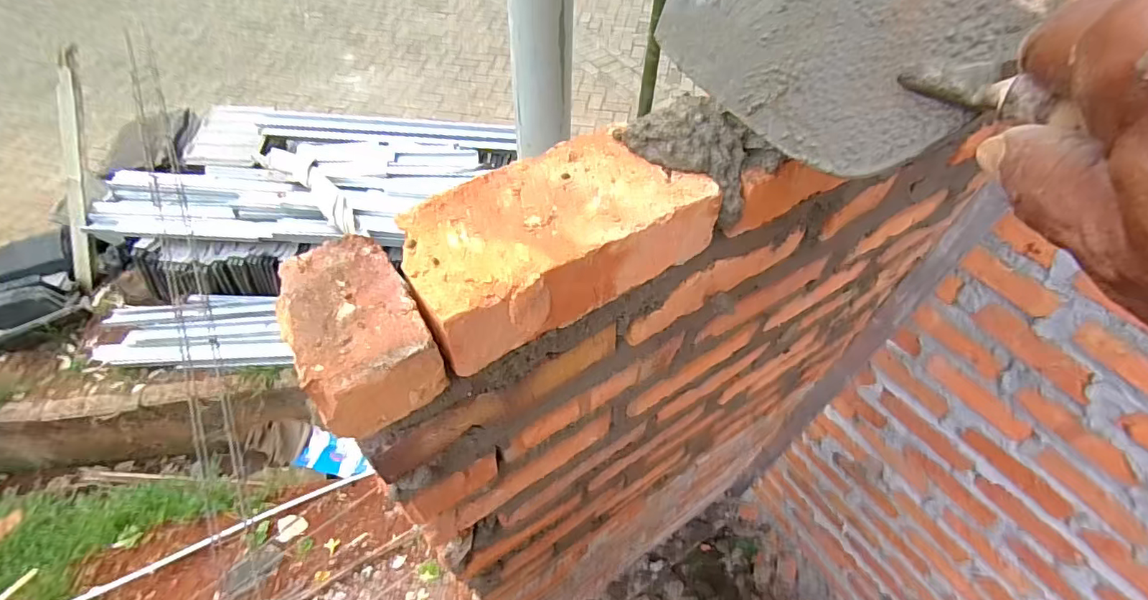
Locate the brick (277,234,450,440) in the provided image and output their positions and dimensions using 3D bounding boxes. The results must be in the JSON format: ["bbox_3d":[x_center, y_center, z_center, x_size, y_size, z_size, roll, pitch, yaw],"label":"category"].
[{"bbox_3d":[-0.095,0.014,0.228,0.054,0.040,0.077,-26,58,-23],"label":"brick"}]

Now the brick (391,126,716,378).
[{"bbox_3d":[-0.011,-0.036,0.265,0.153,0.037,0.081,-27,58,-23],"label":"brick"}]

